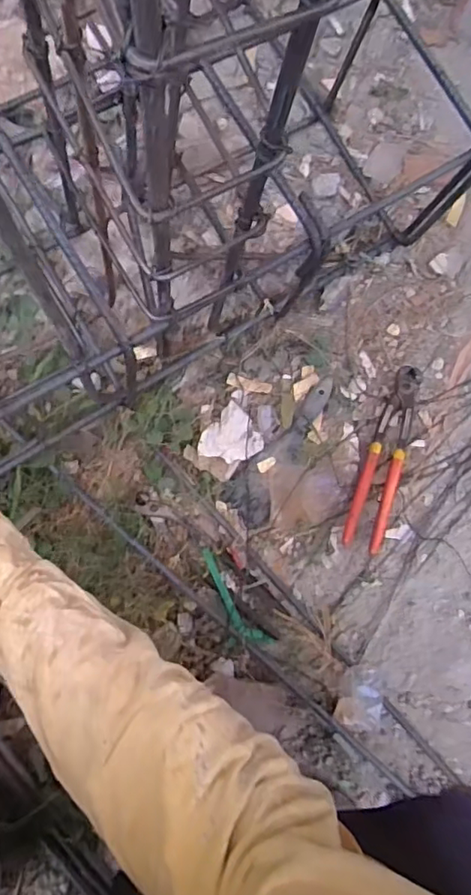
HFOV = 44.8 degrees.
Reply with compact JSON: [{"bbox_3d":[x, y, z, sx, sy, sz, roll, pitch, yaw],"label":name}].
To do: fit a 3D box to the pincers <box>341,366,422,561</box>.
[{"bbox_3d":[0.173,0.010,0.660,0.045,0.018,0.218,17,83,-2],"label":"pincers"}]

